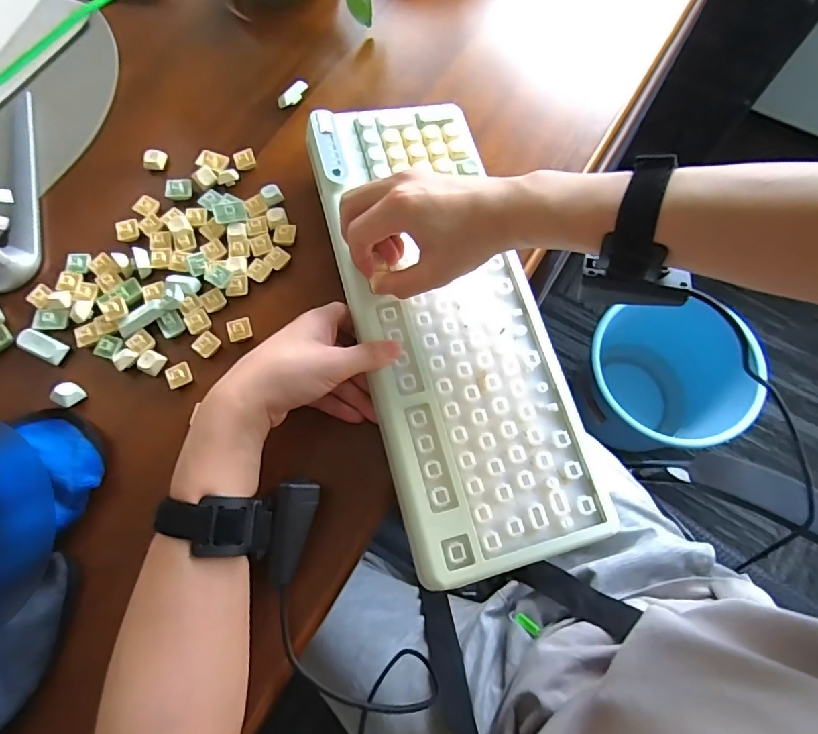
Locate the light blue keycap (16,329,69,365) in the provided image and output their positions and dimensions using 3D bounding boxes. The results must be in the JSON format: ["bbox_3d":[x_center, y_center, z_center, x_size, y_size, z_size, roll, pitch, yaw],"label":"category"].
[{"bbox_3d":[-0.313,-0.018,0.416,0.041,0.009,0.020,23,73,10],"label":"light blue keycap"}]

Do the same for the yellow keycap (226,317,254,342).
[{"bbox_3d":[-0.145,-0.032,0.415,0.019,0.008,0.017,-19,71,-4],"label":"yellow keycap"}]

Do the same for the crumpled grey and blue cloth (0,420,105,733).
[{"bbox_3d":[-0.289,0.145,0.348,0.093,0.037,0.212,1,71,2],"label":"crumpled grey and blue cloth"}]

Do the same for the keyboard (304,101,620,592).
[{"bbox_3d":[0.030,-0.051,0.397,0.151,0.032,0.404,-15,74,-3],"label":"keyboard"}]

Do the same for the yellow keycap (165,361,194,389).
[{"bbox_3d":[-0.192,0.007,0.405,0.019,0.010,0.019,-22,71,-6],"label":"yellow keycap"}]

